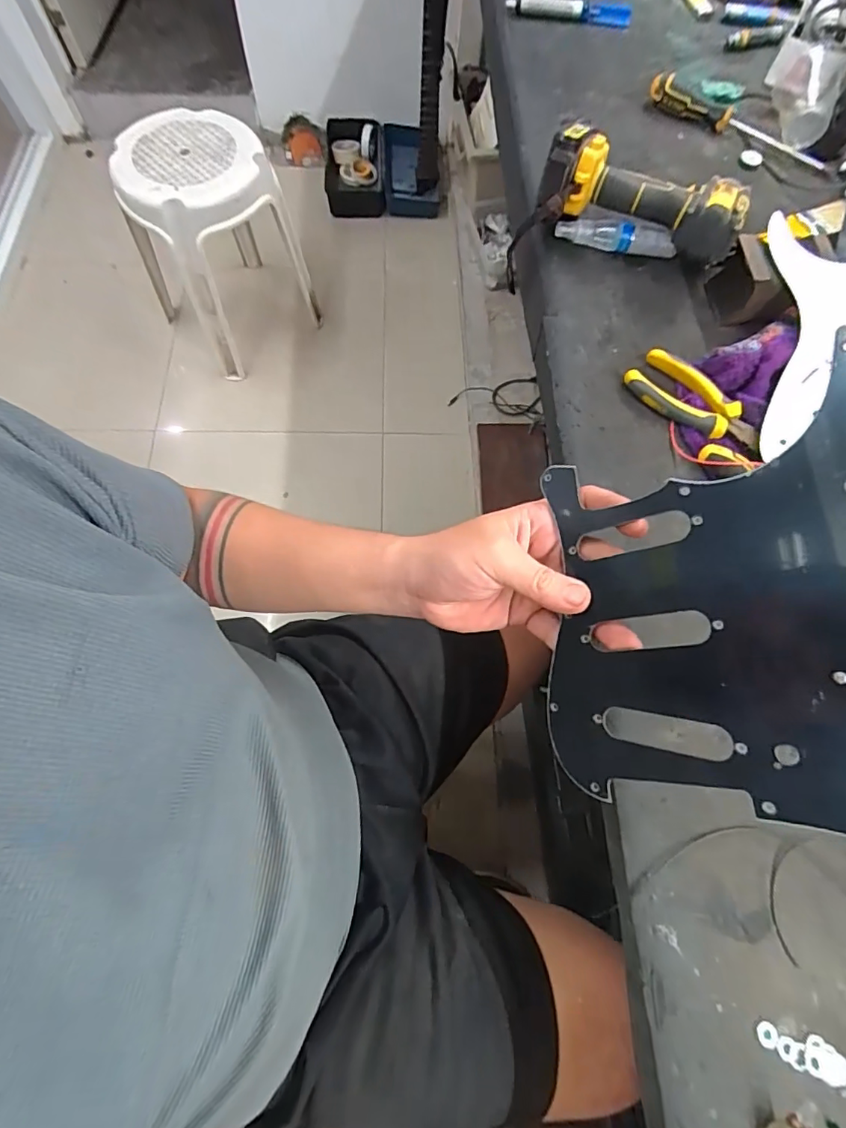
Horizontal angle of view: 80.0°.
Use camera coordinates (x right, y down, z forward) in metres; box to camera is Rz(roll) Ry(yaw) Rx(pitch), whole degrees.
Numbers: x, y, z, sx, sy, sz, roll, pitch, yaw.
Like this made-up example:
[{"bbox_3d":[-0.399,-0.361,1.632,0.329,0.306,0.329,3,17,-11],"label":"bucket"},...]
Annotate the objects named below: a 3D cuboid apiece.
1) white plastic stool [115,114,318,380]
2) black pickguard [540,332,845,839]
[{"bbox_3d":[-0.496,-0.780,1.275,0.347,0.491,0.338,0,69,-1],"label":"white plastic stool"},{"bbox_3d":[0.156,0.042,0.276,0.007,0.199,0.249,7,69,-45],"label":"black pickguard"}]

